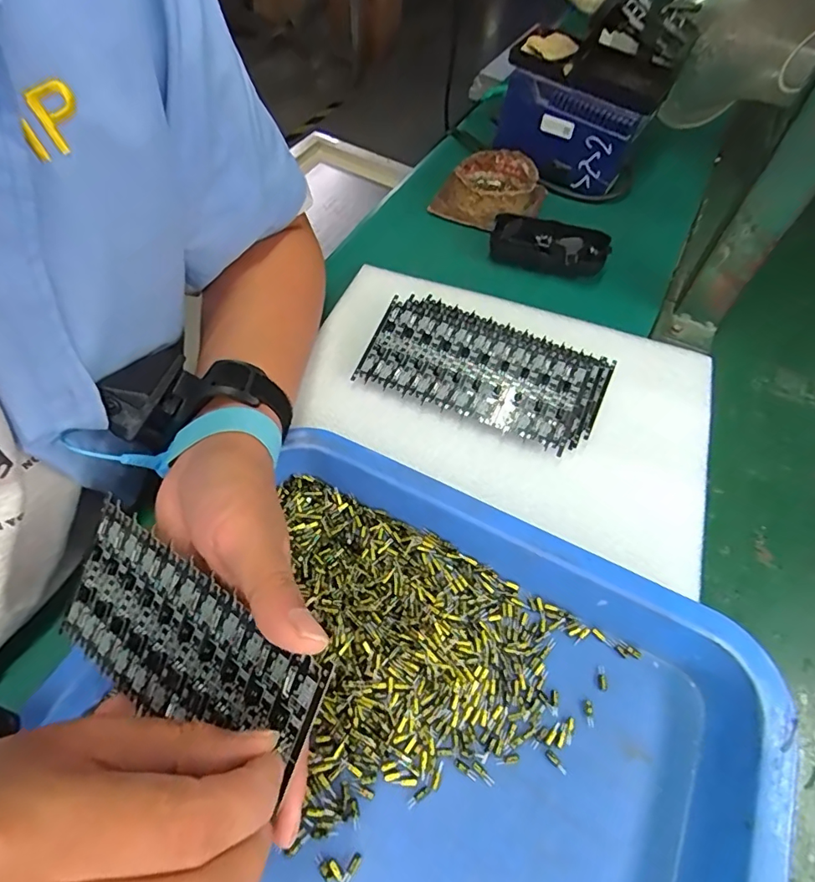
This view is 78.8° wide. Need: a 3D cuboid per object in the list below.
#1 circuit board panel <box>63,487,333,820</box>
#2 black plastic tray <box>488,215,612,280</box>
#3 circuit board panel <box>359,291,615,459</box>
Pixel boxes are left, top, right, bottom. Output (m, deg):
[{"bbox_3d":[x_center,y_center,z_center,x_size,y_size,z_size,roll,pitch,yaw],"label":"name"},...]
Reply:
[{"bbox_3d":[-0.108,0.095,0.229,0.160,0.004,0.074,23,93,29],"label":"circuit board panel"},{"bbox_3d":[0.136,-0.188,0.484,0.111,0.029,0.044,15,59,7],"label":"black plastic tray"},{"bbox_3d":[0.061,-0.058,0.385,0.177,0.024,0.100,24,61,12],"label":"circuit board panel"}]

